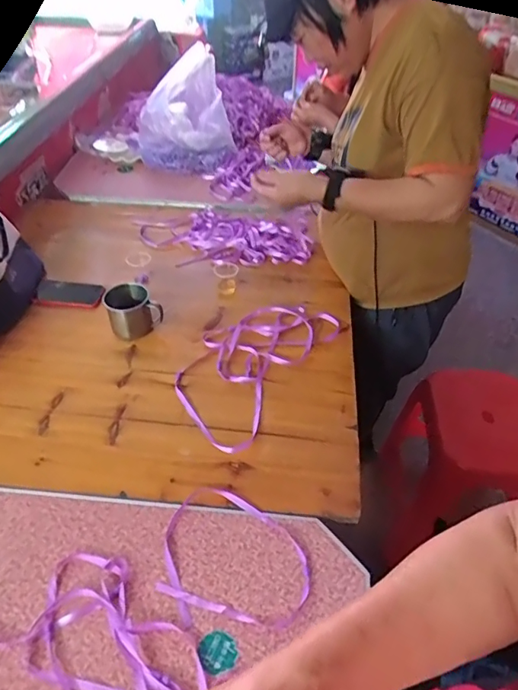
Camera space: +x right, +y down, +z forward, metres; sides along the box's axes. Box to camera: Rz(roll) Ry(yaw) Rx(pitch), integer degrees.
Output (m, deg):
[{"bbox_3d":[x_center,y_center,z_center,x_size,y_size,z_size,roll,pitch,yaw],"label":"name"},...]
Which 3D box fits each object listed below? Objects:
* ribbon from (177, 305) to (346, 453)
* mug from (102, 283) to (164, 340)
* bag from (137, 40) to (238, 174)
[{"bbox_3d":[-0.015,0.021,0.921,0.194,0.026,0.369,26,48,22],"label":"ribbon"},{"bbox_3d":[-0.240,-0.063,0.969,0.098,0.080,0.076,-15,47,-18],"label":"mug"},{"bbox_3d":[-0.214,-0.666,1.471,0.246,0.268,0.189,-31,53,-31],"label":"bag"}]

